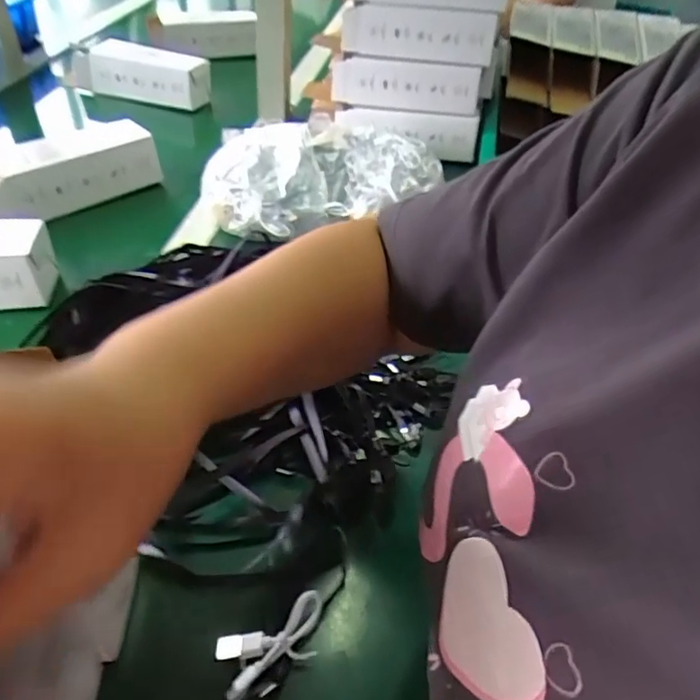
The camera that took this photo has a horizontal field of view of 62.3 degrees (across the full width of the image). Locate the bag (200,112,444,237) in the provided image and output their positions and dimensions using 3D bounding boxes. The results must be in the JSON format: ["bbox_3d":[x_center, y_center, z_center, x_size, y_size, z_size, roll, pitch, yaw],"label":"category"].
[{"bbox_3d":[-0.045,-0.214,0.697,0.254,0.074,0.199,-13,47,-18],"label":"bag"}]

